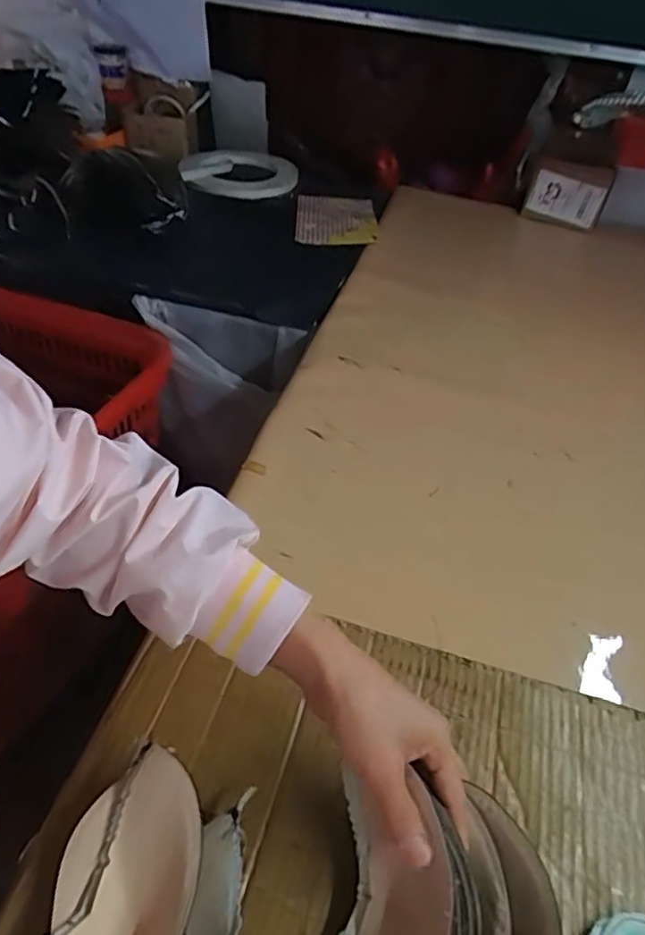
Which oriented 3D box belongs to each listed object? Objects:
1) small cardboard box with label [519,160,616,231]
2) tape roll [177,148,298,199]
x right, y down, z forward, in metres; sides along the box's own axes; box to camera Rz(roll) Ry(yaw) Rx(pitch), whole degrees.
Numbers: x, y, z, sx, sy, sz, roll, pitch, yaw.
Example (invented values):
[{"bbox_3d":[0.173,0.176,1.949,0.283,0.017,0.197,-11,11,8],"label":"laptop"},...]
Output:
[{"bbox_3d":[0.473,-0.537,1.196,0.158,0.112,0.046,36,52,27],"label":"small cardboard box with label"},{"bbox_3d":[-0.183,-0.643,1.322,0.246,0.043,0.256,-1,45,-8],"label":"tape roll"}]

